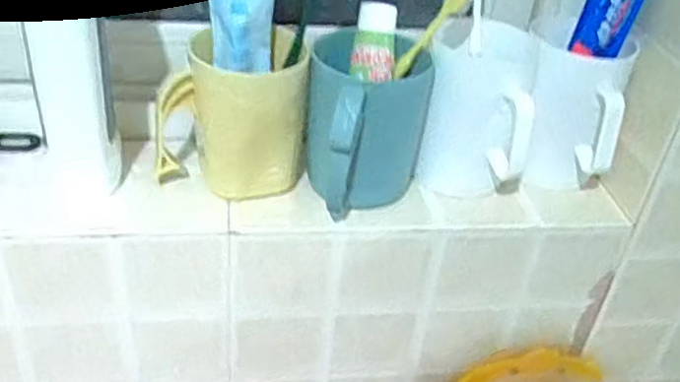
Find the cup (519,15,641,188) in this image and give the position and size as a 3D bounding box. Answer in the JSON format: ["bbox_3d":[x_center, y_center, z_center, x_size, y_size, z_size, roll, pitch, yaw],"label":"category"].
[{"bbox_3d":[0.177,-0.062,0.533,0.078,0.112,0.079,5,35,-3],"label":"cup"}]

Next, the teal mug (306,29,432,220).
[{"bbox_3d":[0.018,-0.043,0.482,0.084,0.103,0.103,6,35,-2],"label":"teal mug"}]

